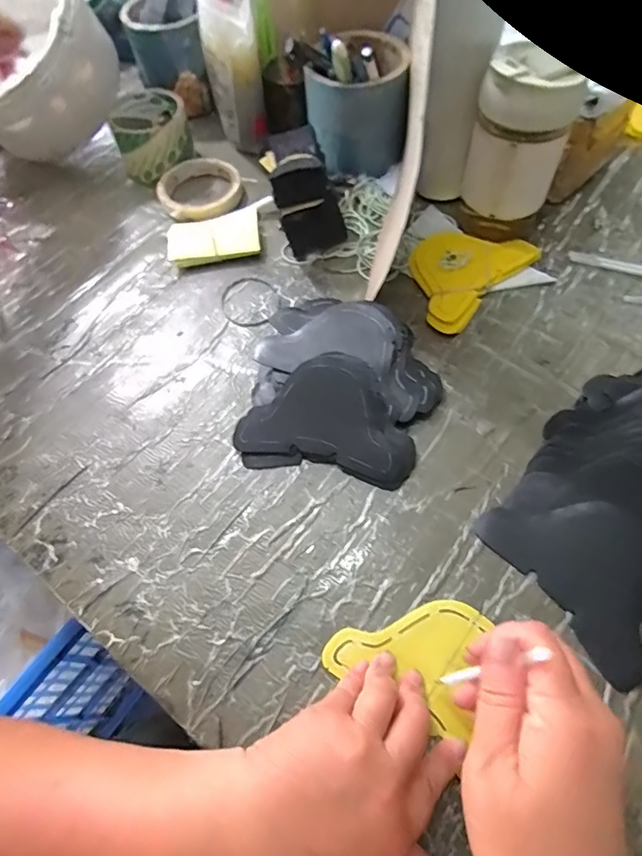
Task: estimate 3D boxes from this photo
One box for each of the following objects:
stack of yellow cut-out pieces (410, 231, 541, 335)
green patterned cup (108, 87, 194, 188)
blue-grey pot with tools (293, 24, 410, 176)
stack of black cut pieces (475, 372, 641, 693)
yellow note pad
[{"bbox_3d":[0.137,-0.158,0.492,0.137,0.019,0.095,-41,67,-17],"label":"stack of yellow cut-out pieces"},{"bbox_3d":[-0.195,-0.342,0.582,0.083,0.068,0.090,-1,59,2],"label":"green patterned cup"},{"bbox_3d":[0.038,-0.352,0.525,0.109,0.117,0.106,-6,61,0],"label":"blue-grey pot with tools"},{"bbox_3d":[0.231,0.042,0.350,0.210,0.051,0.157,-34,65,-14],"label":"stack of black cut pieces"},{"bbox_3d":[-0.113,-0.199,0.528,0.095,0.019,0.057,-11,62,-3],"label":"yellow note pad"}]

